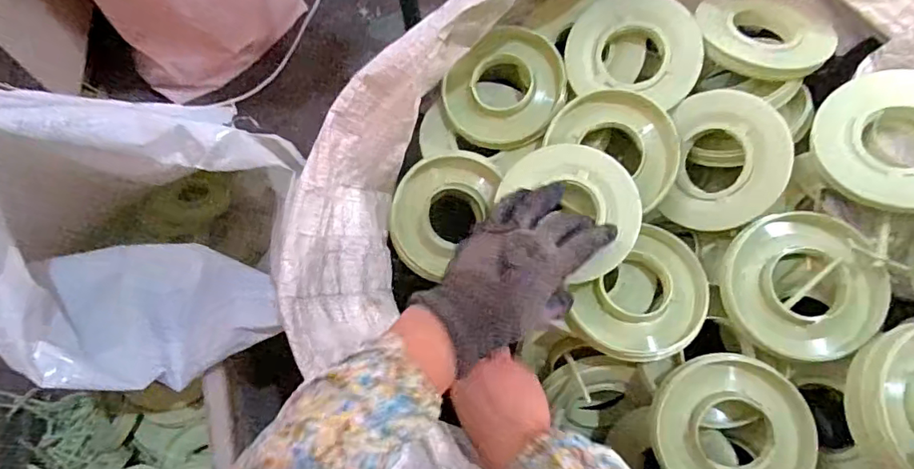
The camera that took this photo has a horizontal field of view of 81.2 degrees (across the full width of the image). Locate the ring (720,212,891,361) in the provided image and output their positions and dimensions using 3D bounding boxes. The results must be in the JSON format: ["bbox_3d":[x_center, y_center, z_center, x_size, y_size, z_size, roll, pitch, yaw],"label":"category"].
[{"bbox_3d":[0.310,0.048,0.489,0.126,0.026,0.126,-1,85,11],"label":"ring"}]

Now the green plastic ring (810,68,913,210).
[{"bbox_3d":[0.392,-0.085,0.471,0.128,0.018,0.128,-5,72,17],"label":"green plastic ring"}]

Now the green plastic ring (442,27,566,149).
[{"bbox_3d":[0.050,-0.153,0.560,0.114,0.028,0.124,1,100,4],"label":"green plastic ring"}]

